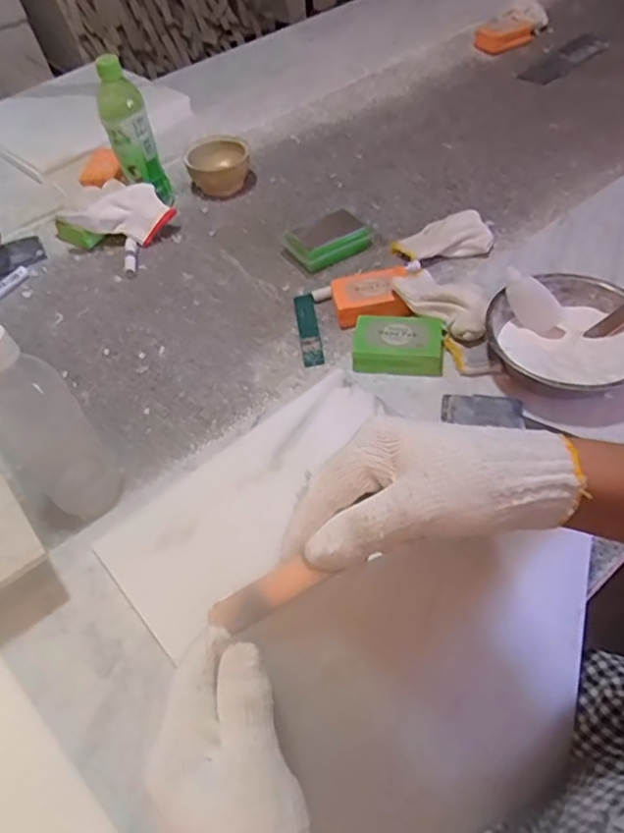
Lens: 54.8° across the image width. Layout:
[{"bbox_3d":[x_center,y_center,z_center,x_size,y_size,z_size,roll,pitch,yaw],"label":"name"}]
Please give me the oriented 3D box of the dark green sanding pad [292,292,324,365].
[{"bbox_3d":[-0.004,-0.104,0.711,0.024,0.010,0.118,-8,51,-1],"label":"dark green sanding pad"}]

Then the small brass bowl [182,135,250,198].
[{"bbox_3d":[-0.143,-0.386,0.924,0.097,0.050,0.078,-7,51,-1],"label":"small brass bowl"}]

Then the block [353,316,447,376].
[{"bbox_3d":[0.094,-0.077,0.653,0.096,0.036,0.074,5,52,9],"label":"block"}]

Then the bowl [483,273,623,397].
[{"bbox_3d":[0.260,-0.073,0.620,0.159,0.055,0.158,-3,51,3],"label":"bowl"}]

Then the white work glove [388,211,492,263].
[{"bbox_3d":[0.168,-0.227,0.774,0.126,0.028,0.060,-10,51,-2],"label":"white work glove"}]

